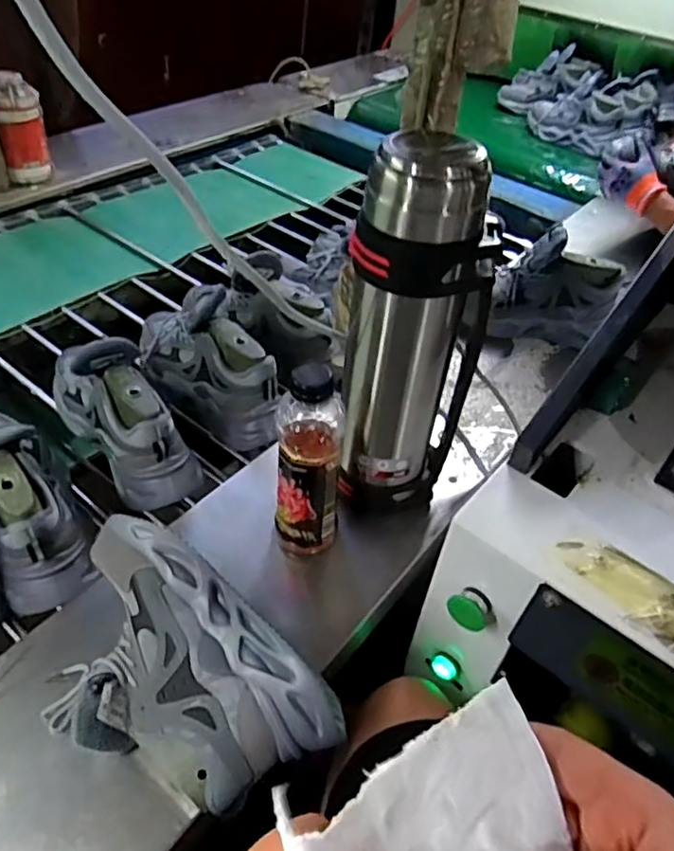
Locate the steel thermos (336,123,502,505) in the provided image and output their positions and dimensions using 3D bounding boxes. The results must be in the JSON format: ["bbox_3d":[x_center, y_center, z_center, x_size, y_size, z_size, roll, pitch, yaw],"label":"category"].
[{"bbox_3d":[0.072,-0.071,0.645,0.127,0.414,0.099,-19,51,-24],"label":"steel thermos"}]

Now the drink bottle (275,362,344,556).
[{"bbox_3d":[-0.028,0.042,0.641,0.073,0.228,0.059,6,45,-2],"label":"drink bottle"}]

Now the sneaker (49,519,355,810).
[{"bbox_3d":[-0.130,0.212,0.533,0.271,0.103,0.156,25,48,17],"label":"sneaker"}]

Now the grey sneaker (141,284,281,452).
[{"bbox_3d":[-0.180,-0.090,0.844,0.099,0.148,0.274,-28,55,-30],"label":"grey sneaker"}]

